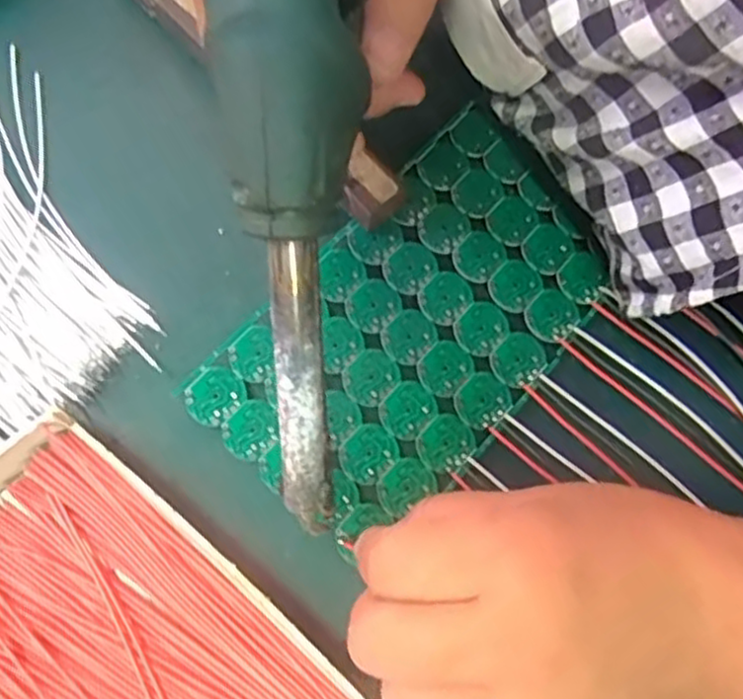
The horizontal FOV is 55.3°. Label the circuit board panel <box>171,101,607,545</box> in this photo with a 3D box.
[{"bbox_3d":[0.018,-0.012,0.274,0.094,0.004,0.164,42,74,8],"label":"circuit board panel"}]

